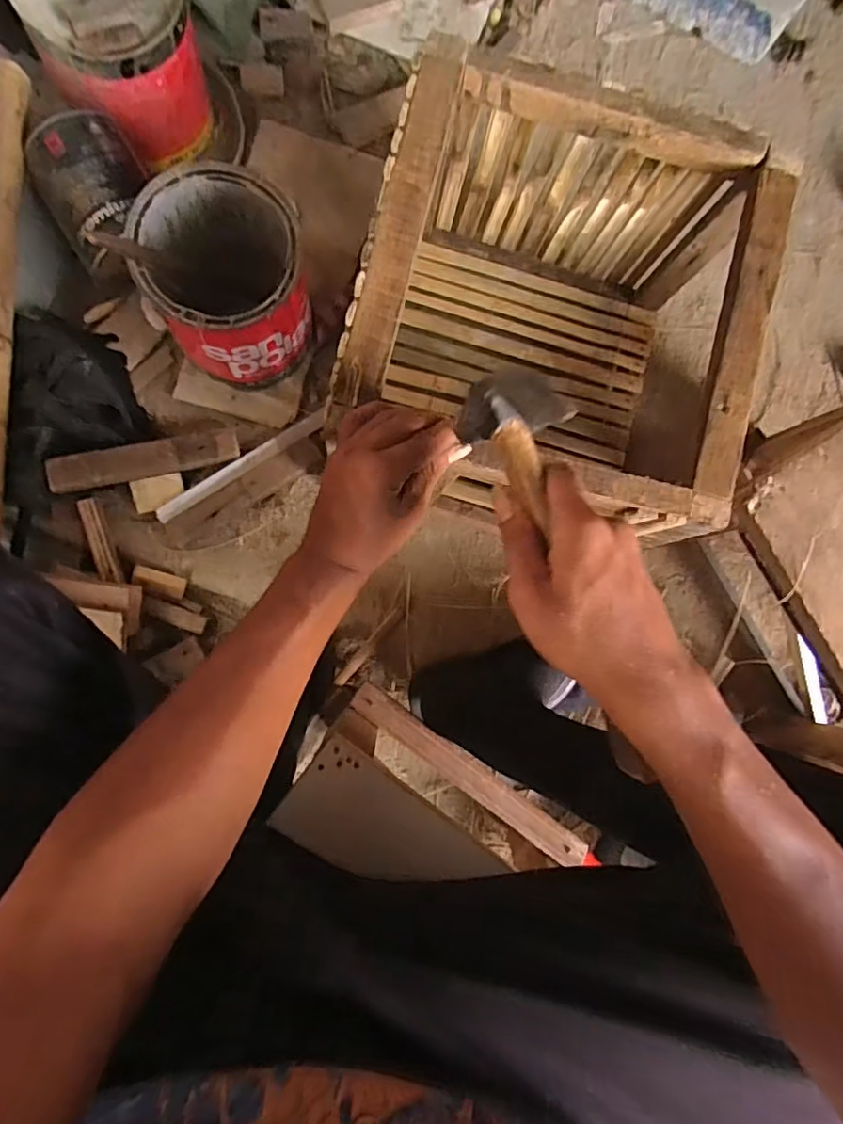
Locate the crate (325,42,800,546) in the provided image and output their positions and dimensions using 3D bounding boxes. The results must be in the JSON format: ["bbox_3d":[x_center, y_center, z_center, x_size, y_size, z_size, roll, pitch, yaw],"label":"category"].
[{"bbox_3d":[0.105,-0.209,0.575,0.308,0.270,0.323,14,85,-5],"label":"crate"}]

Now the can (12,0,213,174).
[{"bbox_3d":[-0.306,-0.527,0.608,0.146,0.143,0.162,-22,89,-8],"label":"can"}]

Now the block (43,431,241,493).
[{"bbox_3d":[-0.297,-0.111,0.642,0.191,0.014,0.041,-15,84,-18],"label":"block"}]

